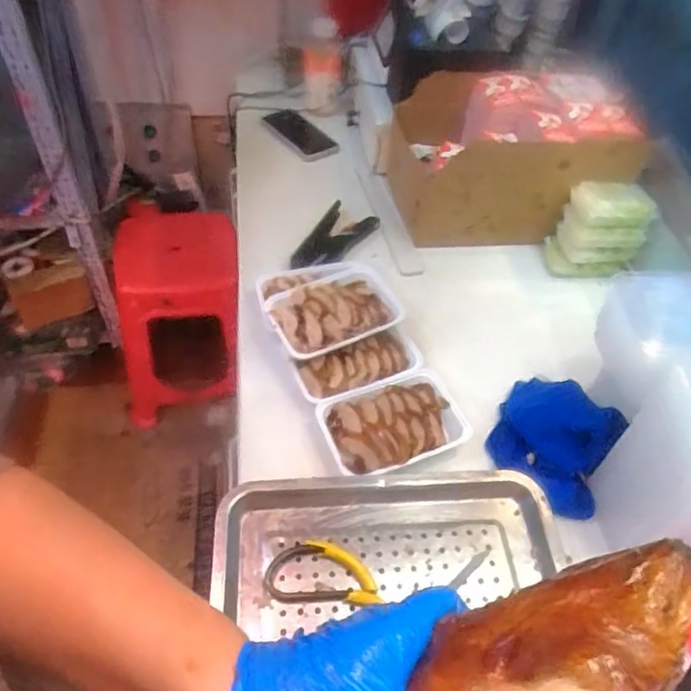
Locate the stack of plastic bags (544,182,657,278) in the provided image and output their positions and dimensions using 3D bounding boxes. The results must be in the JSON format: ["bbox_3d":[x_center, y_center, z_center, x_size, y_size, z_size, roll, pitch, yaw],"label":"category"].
[{"bbox_3d":[0.383,-0.169,0.860,0.127,0.130,0.084,-5,50,-8],"label":"stack of plastic bags"}]

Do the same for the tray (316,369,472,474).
[{"bbox_3d":[0.060,0.093,0.682,0.161,0.034,0.107,-14,52,-16],"label":"tray"}]

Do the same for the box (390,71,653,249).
[{"bbox_3d":[0.254,-0.289,0.903,0.319,0.193,0.192,-3,50,-7],"label":"box"}]

